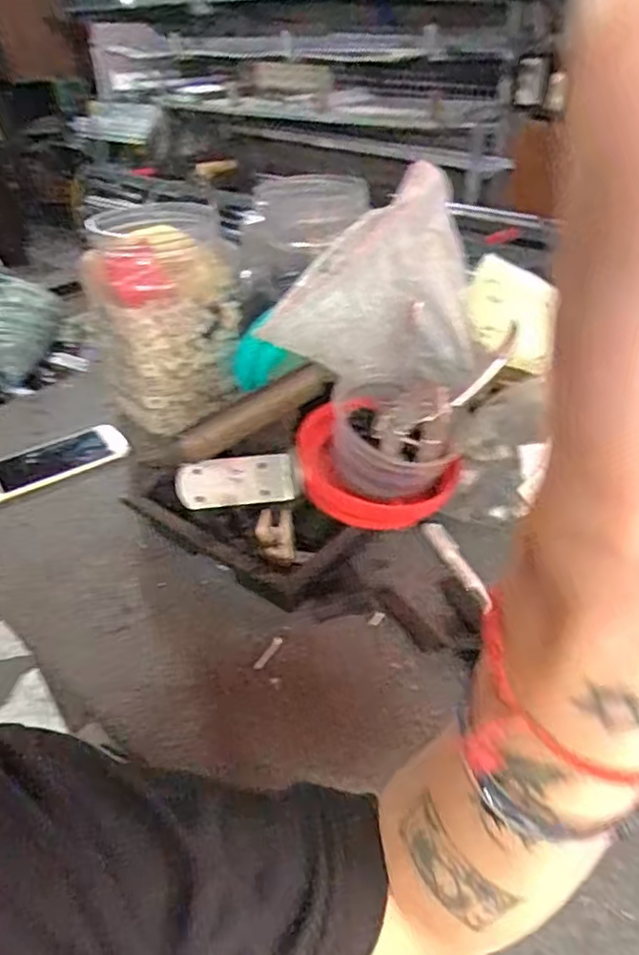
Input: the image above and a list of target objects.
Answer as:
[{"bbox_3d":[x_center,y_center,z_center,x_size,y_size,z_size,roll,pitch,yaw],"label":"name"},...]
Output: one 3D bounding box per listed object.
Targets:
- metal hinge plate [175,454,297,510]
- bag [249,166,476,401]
[{"bbox_3d":[-0.077,0.004,0.582,0.105,0.009,0.044,-5,78,-14],"label":"metal hinge plate"},{"bbox_3d":[0.043,-0.158,0.553,0.171,0.172,0.067,-10,35,-10],"label":"bag"}]

